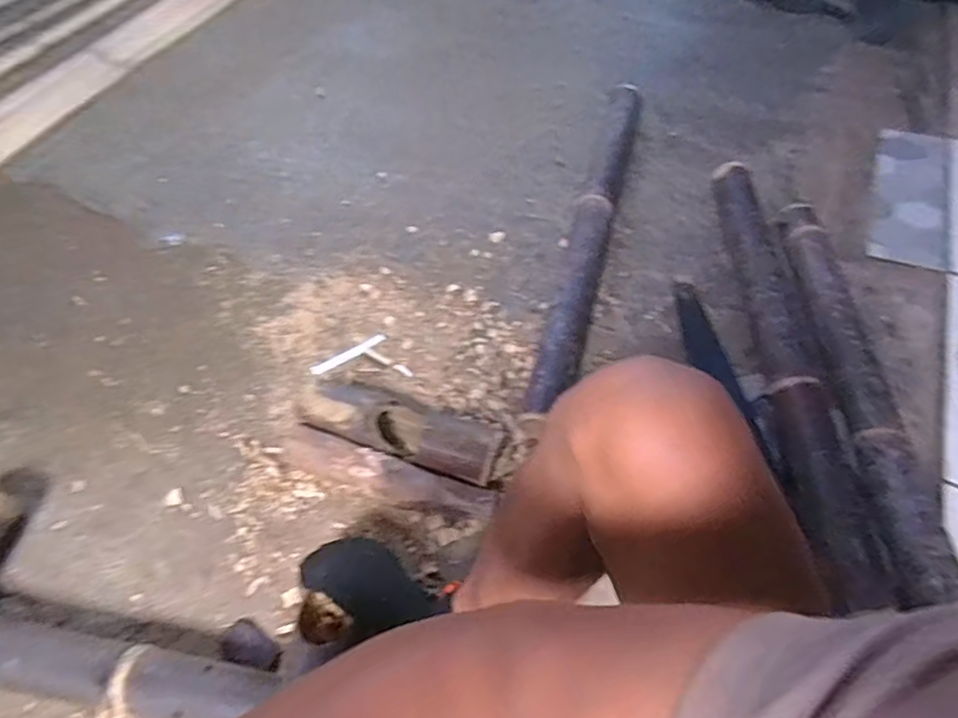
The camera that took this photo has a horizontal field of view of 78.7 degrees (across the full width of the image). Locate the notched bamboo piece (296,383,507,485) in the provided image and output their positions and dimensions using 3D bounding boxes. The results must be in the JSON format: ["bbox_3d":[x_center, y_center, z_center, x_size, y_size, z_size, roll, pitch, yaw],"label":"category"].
[{"bbox_3d":[-0.105,0.088,0.802,0.276,0.068,0.098,19,60,7],"label":"notched bamboo piece"}]

